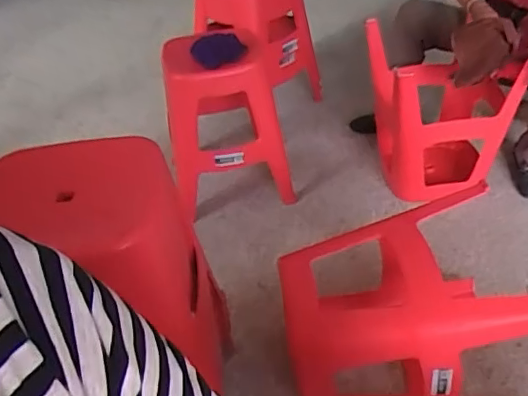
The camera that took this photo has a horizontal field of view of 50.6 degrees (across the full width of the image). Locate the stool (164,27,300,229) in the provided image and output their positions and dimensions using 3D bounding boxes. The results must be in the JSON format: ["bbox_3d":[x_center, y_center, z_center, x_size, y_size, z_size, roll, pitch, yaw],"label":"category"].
[{"bbox_3d":[-0.118,-0.233,1.764,0.354,0.509,0.394,-9,39,-4],"label":"stool"}]

